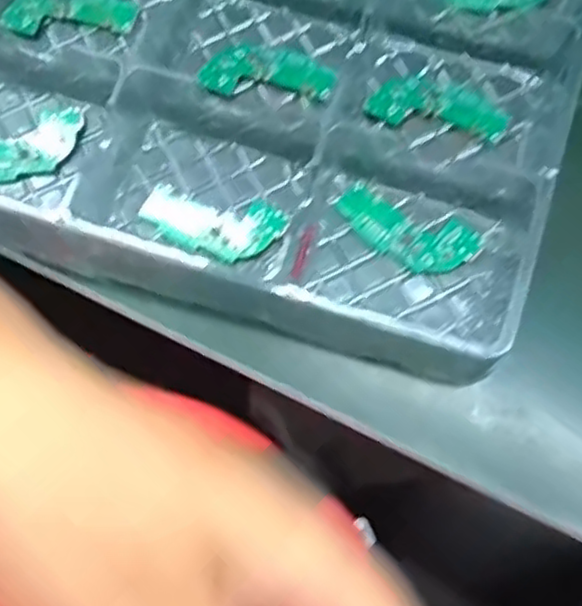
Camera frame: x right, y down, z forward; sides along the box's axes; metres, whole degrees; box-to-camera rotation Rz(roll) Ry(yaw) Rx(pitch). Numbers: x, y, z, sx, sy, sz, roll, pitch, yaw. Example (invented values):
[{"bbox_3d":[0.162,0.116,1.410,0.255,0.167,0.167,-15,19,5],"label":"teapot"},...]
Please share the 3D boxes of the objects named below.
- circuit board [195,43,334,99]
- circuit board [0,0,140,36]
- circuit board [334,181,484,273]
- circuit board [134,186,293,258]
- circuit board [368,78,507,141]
[{"bbox_3d":[-0.011,-0.110,0.333,0.061,0.004,0.027,2,76,2],"label":"circuit board"},{"bbox_3d":[-0.106,-0.143,0.343,0.060,0.006,0.031,7,76,3],"label":"circuit board"},{"bbox_3d":[0.050,-0.031,0.309,0.063,0.004,0.026,23,77,7],"label":"circuit board"},{"bbox_3d":[-0.036,-0.036,0.315,0.062,0.004,0.027,15,76,5],"label":"circuit board"},{"bbox_3d":[0.068,-0.090,0.325,0.063,0.004,0.026,10,76,4],"label":"circuit board"}]

